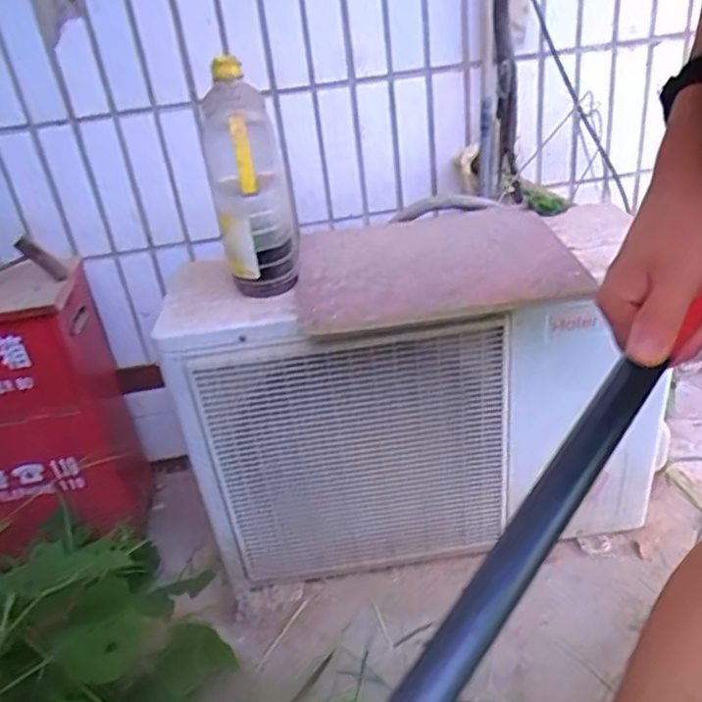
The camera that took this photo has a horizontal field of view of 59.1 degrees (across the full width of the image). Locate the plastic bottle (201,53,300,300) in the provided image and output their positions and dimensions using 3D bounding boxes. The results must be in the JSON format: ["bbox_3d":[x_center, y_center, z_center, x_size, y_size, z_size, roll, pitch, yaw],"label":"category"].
[{"bbox_3d":[-0.137,-0.232,0.863,0.103,0.304,0.078,-11,28,-5],"label":"plastic bottle"}]

